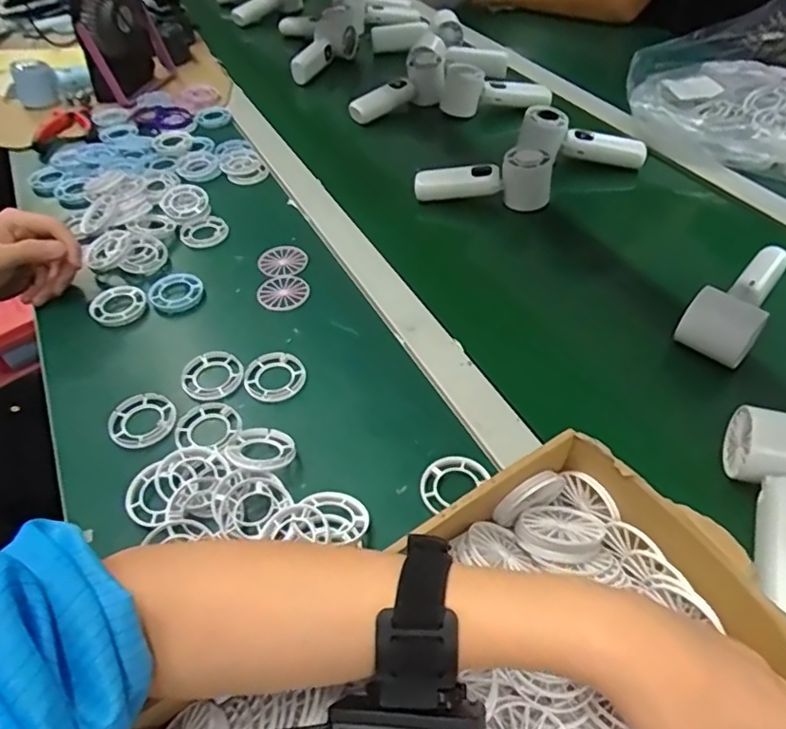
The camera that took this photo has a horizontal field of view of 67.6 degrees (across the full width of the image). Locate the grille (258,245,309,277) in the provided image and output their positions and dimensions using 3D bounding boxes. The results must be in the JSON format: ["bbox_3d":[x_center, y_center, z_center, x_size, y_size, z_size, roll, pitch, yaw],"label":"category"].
[{"bbox_3d":[-0.117,-0.110,0.627,0.054,0.004,0.047,-31,59,-31],"label":"grille"}]

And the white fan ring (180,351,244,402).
[{"bbox_3d":[-0.158,0.010,0.517,0.049,0.013,0.049,-1,48,1],"label":"white fan ring"}]

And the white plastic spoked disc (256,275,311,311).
[{"bbox_3d":[-0.110,-0.073,0.595,0.051,0.004,0.047,3,50,-4],"label":"white plastic spoked disc"}]

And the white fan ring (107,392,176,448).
[{"bbox_3d":[-0.205,0.043,0.481,0.050,0.011,0.052,-1,48,1],"label":"white fan ring"}]

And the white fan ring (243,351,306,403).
[{"bbox_3d":[-0.104,0.009,0.513,0.051,0.009,0.049,-1,48,1],"label":"white fan ring"}]

